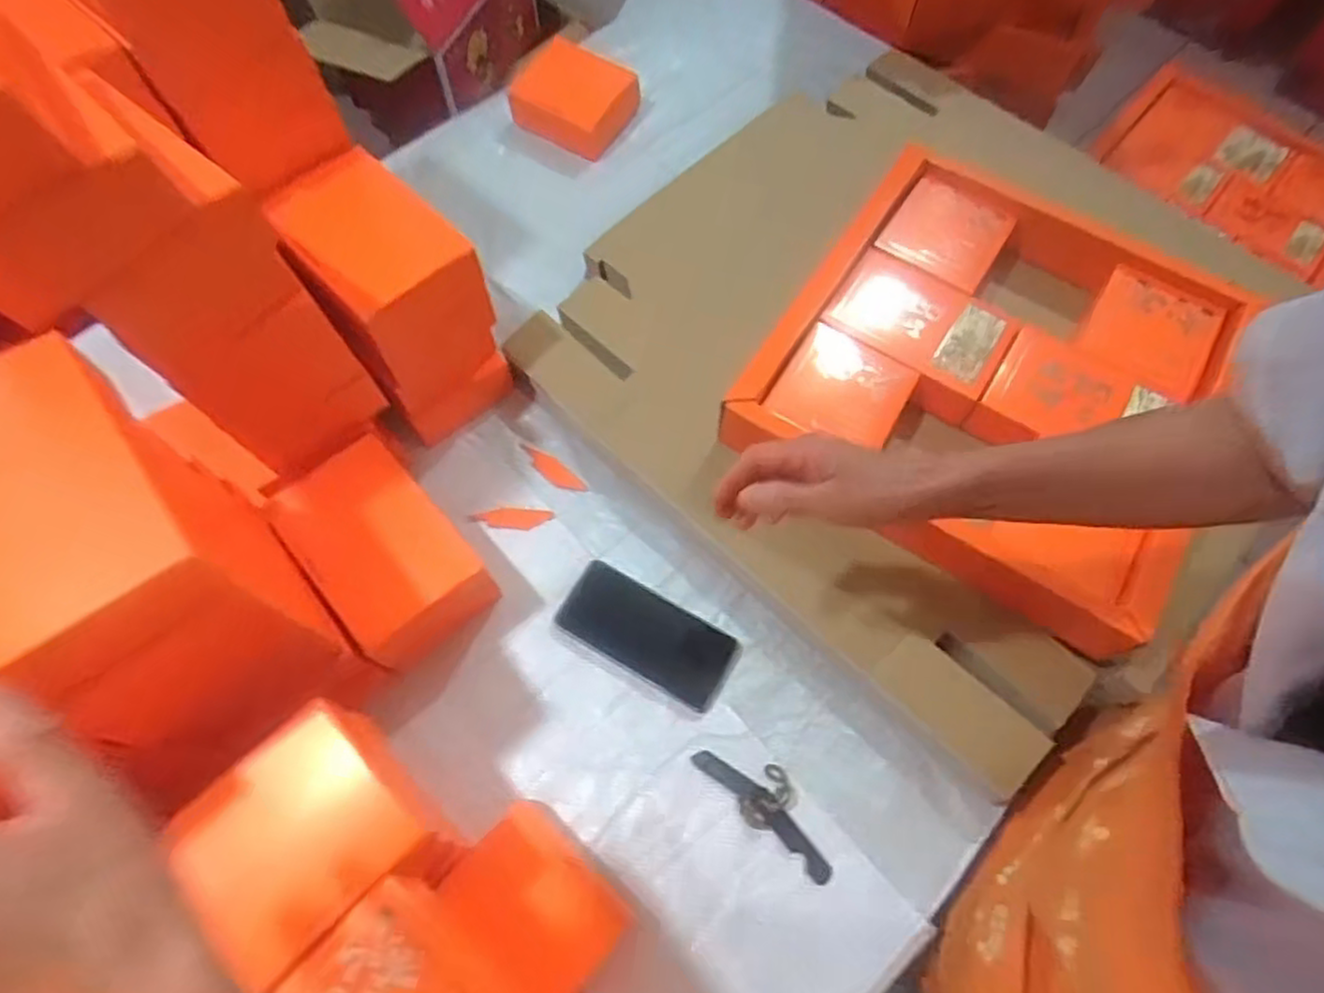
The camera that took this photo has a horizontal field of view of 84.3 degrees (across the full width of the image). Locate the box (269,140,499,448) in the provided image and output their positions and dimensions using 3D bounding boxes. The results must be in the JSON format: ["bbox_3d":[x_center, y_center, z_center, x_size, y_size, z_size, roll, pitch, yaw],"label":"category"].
[{"bbox_3d":[-0.251,-0.186,0.695,0.121,0.196,0.161,-39,72,-16],"label":"box"}]

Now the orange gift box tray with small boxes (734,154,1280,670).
[{"bbox_3d":[0.328,-0.125,0.712,0.377,0.076,0.408,31,69,12],"label":"orange gift box tray with small boxes"}]

